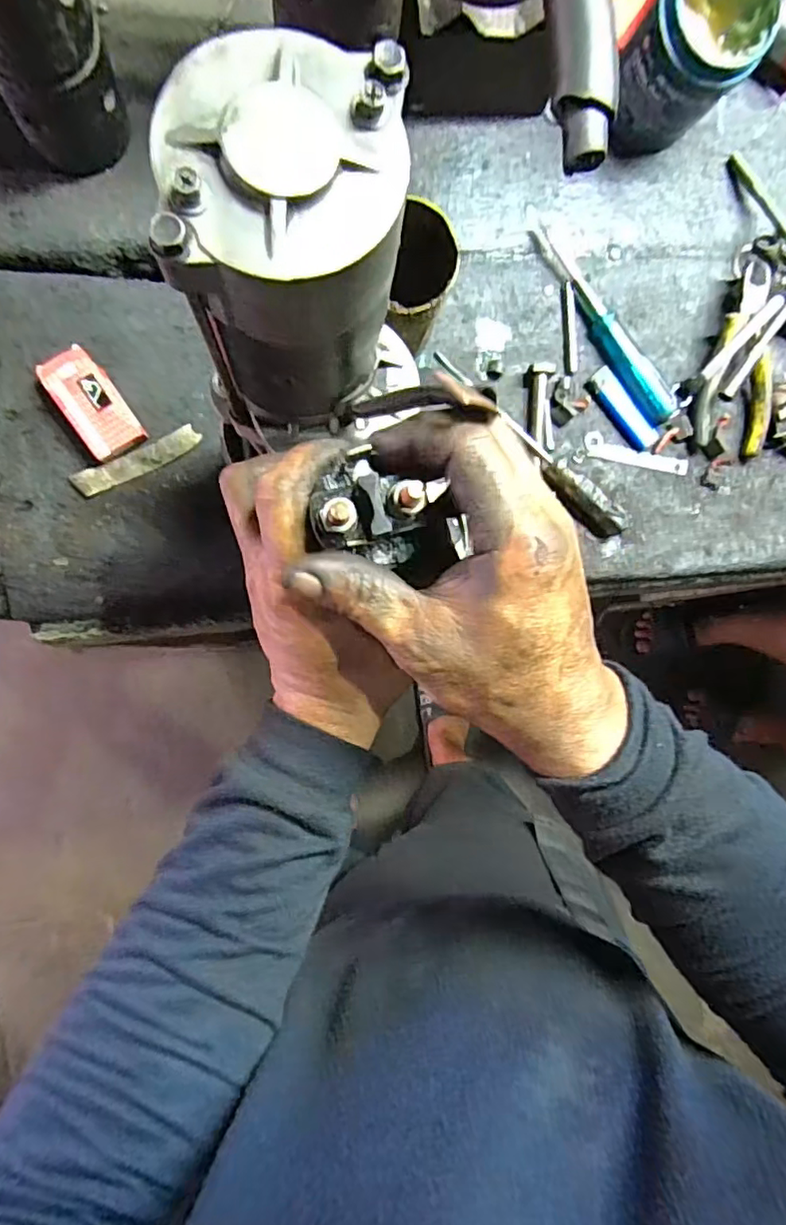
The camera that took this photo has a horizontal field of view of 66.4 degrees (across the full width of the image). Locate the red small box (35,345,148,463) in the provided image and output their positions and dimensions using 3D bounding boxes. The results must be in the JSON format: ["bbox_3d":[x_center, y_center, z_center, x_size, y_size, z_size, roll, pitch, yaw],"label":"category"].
[{"bbox_3d":[-0.236,-0.162,0.468,0.045,0.022,0.080,-34,91,-7],"label":"red small box"}]

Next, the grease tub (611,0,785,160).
[{"bbox_3d":[0.225,-0.423,0.458,0.081,0.104,0.083,0,87,-6],"label":"grease tub"}]

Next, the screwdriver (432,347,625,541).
[{"bbox_3d":[0.114,-0.141,0.510,0.211,0.019,0.025,43,84,-3],"label":"screwdriver"}]

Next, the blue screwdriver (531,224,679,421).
[{"bbox_3d":[0.179,-0.248,0.516,0.023,0.017,0.195,-37,92,-6],"label":"blue screwdriver"}]

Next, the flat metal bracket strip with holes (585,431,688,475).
[{"bbox_3d":[0.218,-0.141,0.537,0.095,0.008,0.019,13,86,-6],"label":"flat metal bracket strip with holes"}]

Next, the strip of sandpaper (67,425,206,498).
[{"bbox_3d":[-0.206,-0.123,0.487,0.103,0.013,0.019,-29,91,-7],"label":"strip of sandpaper"}]

